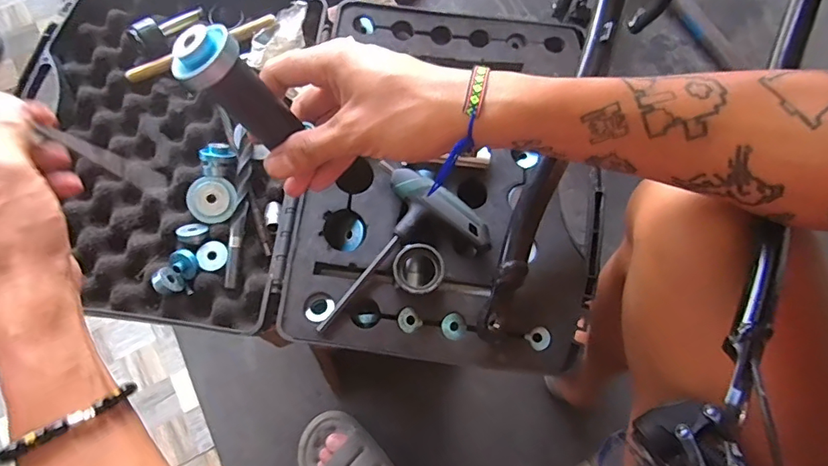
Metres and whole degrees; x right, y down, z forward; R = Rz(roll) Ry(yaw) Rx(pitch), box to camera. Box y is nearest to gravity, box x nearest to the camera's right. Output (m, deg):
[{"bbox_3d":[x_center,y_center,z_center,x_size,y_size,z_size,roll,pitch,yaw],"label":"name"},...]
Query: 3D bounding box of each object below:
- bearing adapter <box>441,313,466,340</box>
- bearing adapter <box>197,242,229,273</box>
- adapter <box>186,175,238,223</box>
[{"bbox_3d":[0.033,0.078,0.404,0.019,0.006,0.021,-38,77,-13],"label":"bearing adapter"},{"bbox_3d":[-0.172,0.019,0.416,0.025,0.007,0.026,1,72,-2],"label":"bearing adapter"},{"bbox_3d":[-0.177,-0.030,0.427,0.041,0.015,0.038,1,72,-2],"label":"adapter"}]

